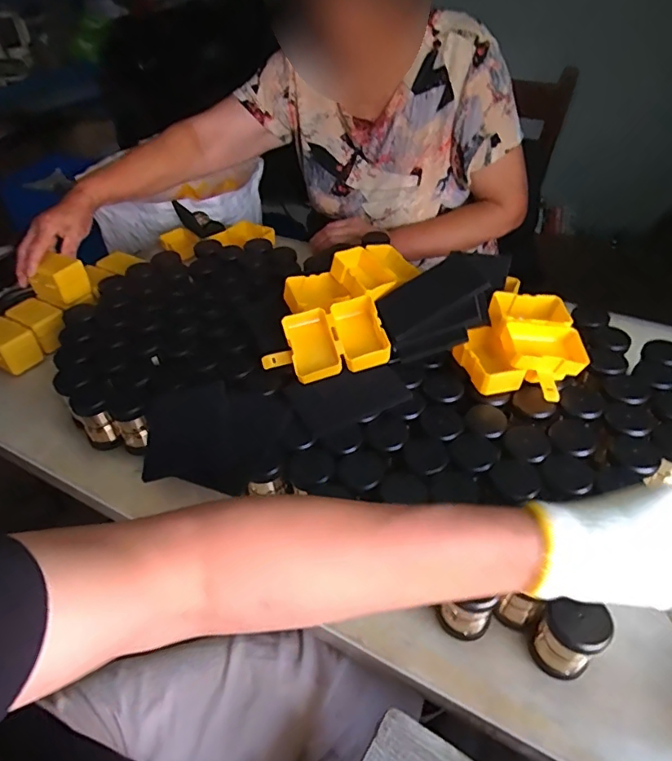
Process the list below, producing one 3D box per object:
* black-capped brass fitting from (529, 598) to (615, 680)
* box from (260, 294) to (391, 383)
[{"bbox_3d":[0.186,0.205,0.404,0.043,0.069,0.045,-34,52,-27],"label":"black-capped brass fitting"},{"bbox_3d":[-0.014,-0.043,0.577,0.133,0.036,0.086,-13,60,-8],"label":"box"}]

